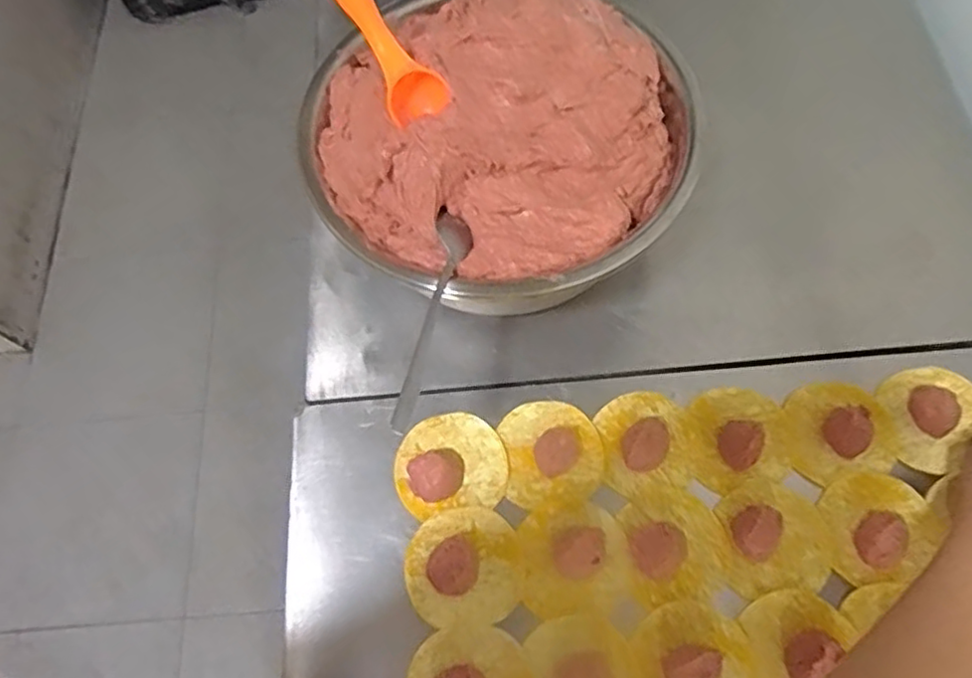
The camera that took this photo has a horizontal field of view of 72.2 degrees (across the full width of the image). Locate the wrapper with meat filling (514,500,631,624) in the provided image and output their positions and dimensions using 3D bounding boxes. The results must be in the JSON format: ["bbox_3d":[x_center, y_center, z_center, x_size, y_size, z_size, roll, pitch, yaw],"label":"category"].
[{"bbox_3d":[0.062,0.153,0.466,0.075,0.018,0.071,-10,67,-1],"label":"wrapper with meat filling"}]

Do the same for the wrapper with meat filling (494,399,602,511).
[{"bbox_3d":[0.049,0.082,0.496,0.072,0.018,0.076,-9,67,-1],"label":"wrapper with meat filling"}]

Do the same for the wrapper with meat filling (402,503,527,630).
[{"bbox_3d":[-0.016,0.155,0.465,0.082,0.022,0.077,-1,67,3],"label":"wrapper with meat filling"}]

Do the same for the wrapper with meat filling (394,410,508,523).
[{"bbox_3d":[-0.027,0.091,0.496,0.081,0.019,0.072,-10,67,-1],"label":"wrapper with meat filling"}]

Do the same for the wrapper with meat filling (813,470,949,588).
[{"bbox_3d":[0.274,0.127,0.463,0.082,0.026,0.068,-35,69,-11],"label":"wrapper with meat filling"}]

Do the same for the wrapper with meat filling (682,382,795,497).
[{"bbox_3d":[0.188,0.069,0.490,0.070,0.026,0.077,-4,67,1],"label":"wrapper with meat filling"}]

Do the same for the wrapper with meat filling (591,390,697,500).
[{"bbox_3d":[0.120,0.074,0.494,0.068,0.024,0.077,-9,67,-1],"label":"wrapper with meat filling"}]

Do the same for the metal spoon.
[{"bbox_3d":[-0.031,-0.015,0.418,0.022,0.027,0.155,7,67,6],"label":"metal spoon"}]

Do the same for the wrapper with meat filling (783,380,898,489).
[{"bbox_3d":[0.262,0.064,0.492,0.077,0.021,0.071,-14,67,-3],"label":"wrapper with meat filling"}]

